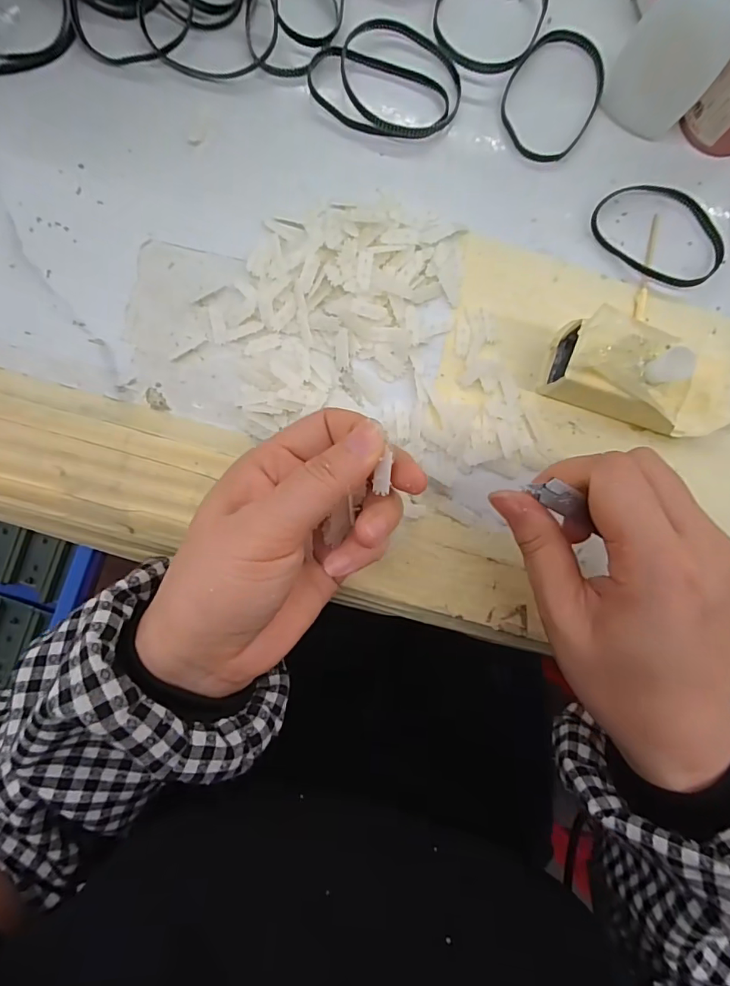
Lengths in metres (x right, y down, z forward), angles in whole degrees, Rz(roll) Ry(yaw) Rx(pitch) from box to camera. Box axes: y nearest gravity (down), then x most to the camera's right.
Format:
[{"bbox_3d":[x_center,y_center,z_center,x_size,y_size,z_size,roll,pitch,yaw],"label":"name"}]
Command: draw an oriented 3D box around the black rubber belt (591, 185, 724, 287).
[{"bbox_3d":[0.157,-0.138,0.254,0.071,0.004,0.049,36,90,-1],"label":"black rubber belt"}]

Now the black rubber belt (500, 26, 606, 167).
[{"bbox_3d":[0.098,-0.208,0.249,0.049,0.008,0.063,28,90,-1],"label":"black rubber belt"}]

